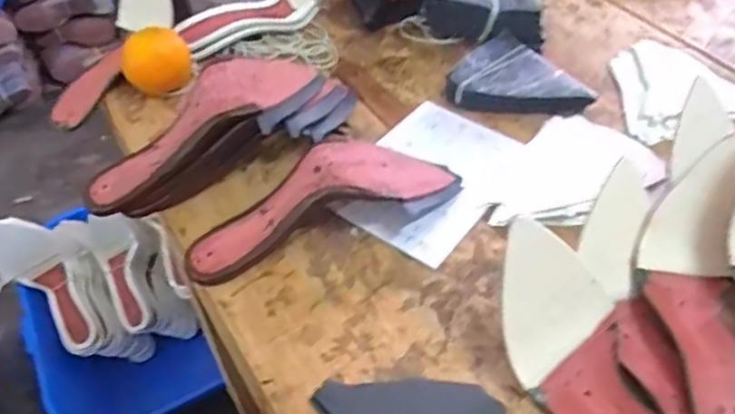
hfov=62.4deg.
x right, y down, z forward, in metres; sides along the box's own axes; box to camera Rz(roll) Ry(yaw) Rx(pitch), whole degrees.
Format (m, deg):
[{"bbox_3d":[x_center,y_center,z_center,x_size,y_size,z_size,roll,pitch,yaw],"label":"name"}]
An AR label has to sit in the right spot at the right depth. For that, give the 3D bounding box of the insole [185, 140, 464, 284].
[{"bbox_3d":[-0.034,-0.009,0.516,0.248,0.055,0.081,-14,48,-12],"label":"insole"}]

